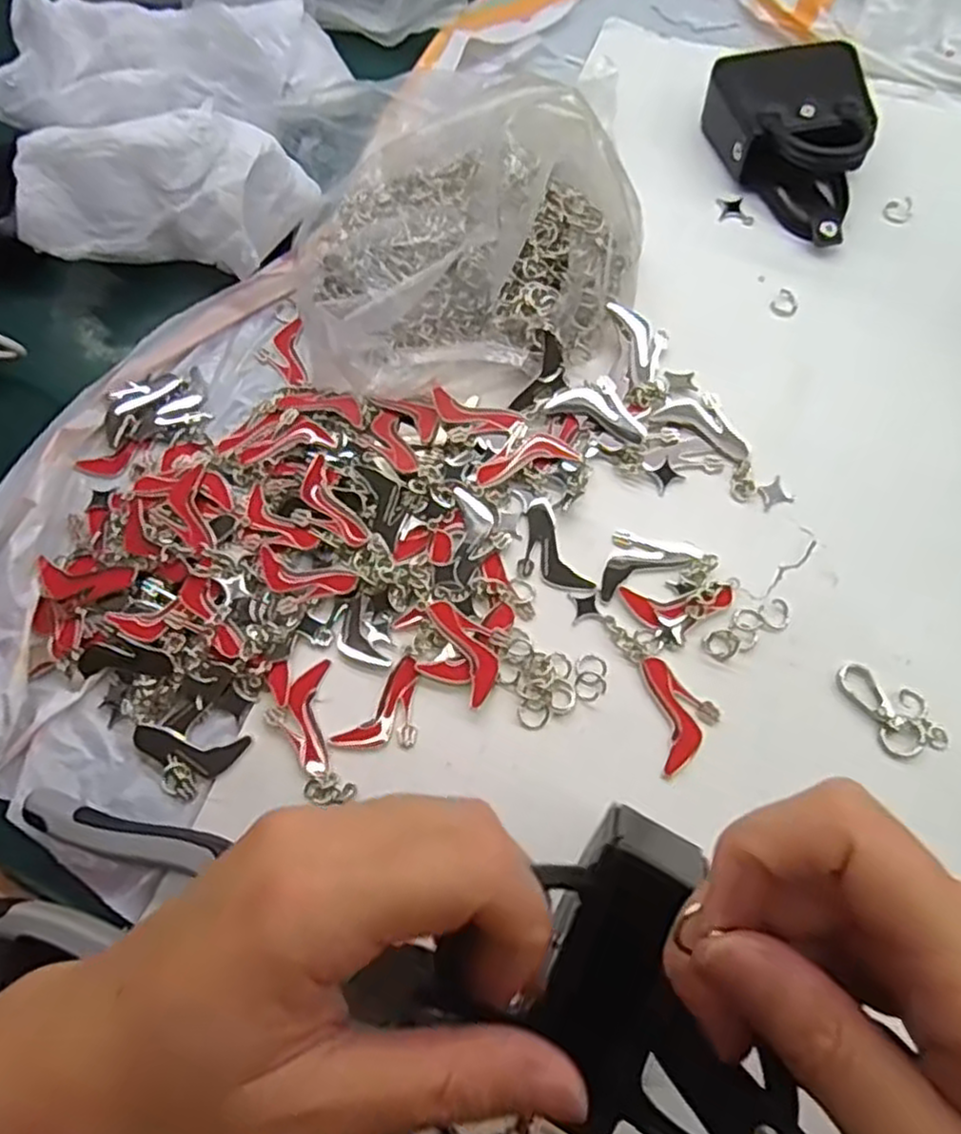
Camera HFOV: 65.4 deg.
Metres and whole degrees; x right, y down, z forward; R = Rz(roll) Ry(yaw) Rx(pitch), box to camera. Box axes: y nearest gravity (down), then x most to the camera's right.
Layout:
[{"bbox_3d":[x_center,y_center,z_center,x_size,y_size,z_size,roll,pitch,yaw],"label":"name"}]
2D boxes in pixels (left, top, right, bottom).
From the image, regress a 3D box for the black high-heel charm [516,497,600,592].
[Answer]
[{"bbox_3d":[0.028,-0.005,0.329,0.026,0.004,0.047,-25,70,-7],"label":"black high-heel charm"}]

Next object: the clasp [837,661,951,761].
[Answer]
[{"bbox_3d":[0.163,0.055,0.296,0.025,0.004,0.044,-26,70,-8],"label":"clasp"}]

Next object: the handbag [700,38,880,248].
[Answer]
[{"bbox_3d":[0.162,-0.220,0.390,0.073,0.036,0.105,-4,69,1],"label":"handbag"}]

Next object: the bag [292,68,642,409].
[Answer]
[{"bbox_3d":[-0.009,-0.150,0.354,0.165,0.060,0.128,-17,69,-4],"label":"bag"}]

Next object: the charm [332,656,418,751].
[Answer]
[{"bbox_3d":[-0.036,0.061,0.304,0.026,0.004,0.045,38,75,15],"label":"charm"}]

